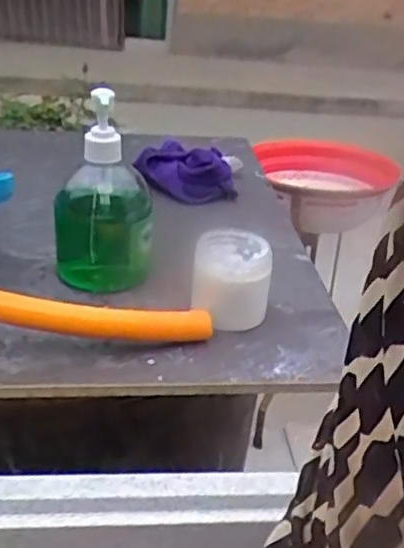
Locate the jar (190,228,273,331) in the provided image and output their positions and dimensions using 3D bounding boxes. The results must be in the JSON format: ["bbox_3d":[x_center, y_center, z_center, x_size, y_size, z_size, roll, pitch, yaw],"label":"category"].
[{"bbox_3d":[0.026,0.007,0.581,0.058,0.076,0.056,6,27,-3],"label":"jar"}]

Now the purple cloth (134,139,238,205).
[{"bbox_3d":[-0.020,-0.128,0.857,0.110,0.046,0.131,-7,31,-27],"label":"purple cloth"}]

